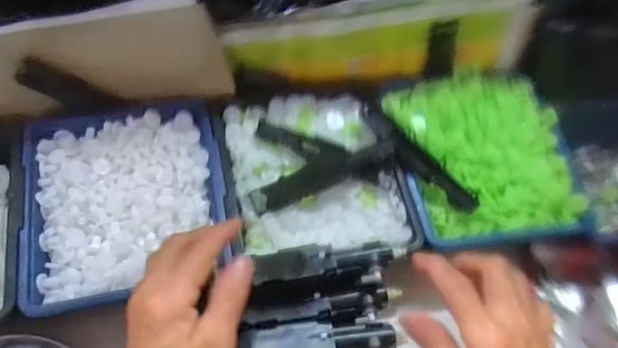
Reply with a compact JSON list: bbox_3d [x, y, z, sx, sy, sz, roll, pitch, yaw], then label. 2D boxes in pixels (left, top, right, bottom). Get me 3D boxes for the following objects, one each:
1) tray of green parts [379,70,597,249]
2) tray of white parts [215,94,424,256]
[{"bbox_3d":[0.147,-0.018,0.478,0.143,0.040,0.153,-6,50,-9],"label":"tray of green parts"},{"bbox_3d":[0.003,-0.003,0.457,0.139,0.031,0.148,-7,50,-10],"label":"tray of white parts"}]

